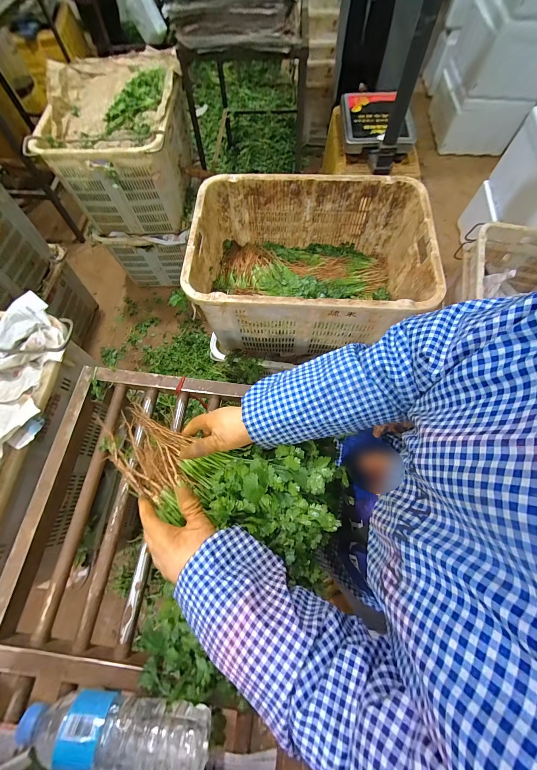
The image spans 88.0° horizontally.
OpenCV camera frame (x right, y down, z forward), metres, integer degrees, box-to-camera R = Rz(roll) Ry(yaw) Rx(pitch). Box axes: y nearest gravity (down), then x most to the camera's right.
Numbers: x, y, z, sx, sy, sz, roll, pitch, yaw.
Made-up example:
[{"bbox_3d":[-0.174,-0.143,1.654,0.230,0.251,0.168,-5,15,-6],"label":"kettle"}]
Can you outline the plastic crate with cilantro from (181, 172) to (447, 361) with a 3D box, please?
[{"bbox_3d":[0.117,-0.359,0.909,0.655,0.321,0.462,3,69,2],"label":"plastic crate with cilantro"}]

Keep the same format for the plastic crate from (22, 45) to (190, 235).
[{"bbox_3d":[-0.605,-1.047,1.217,0.490,0.355,0.640,0,69,0],"label":"plastic crate"}]

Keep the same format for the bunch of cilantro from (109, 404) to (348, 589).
[{"bbox_3d":[-0.084,0.137,0.418,0.373,0.092,0.180,12,69,14],"label":"bunch of cilantro"}]

